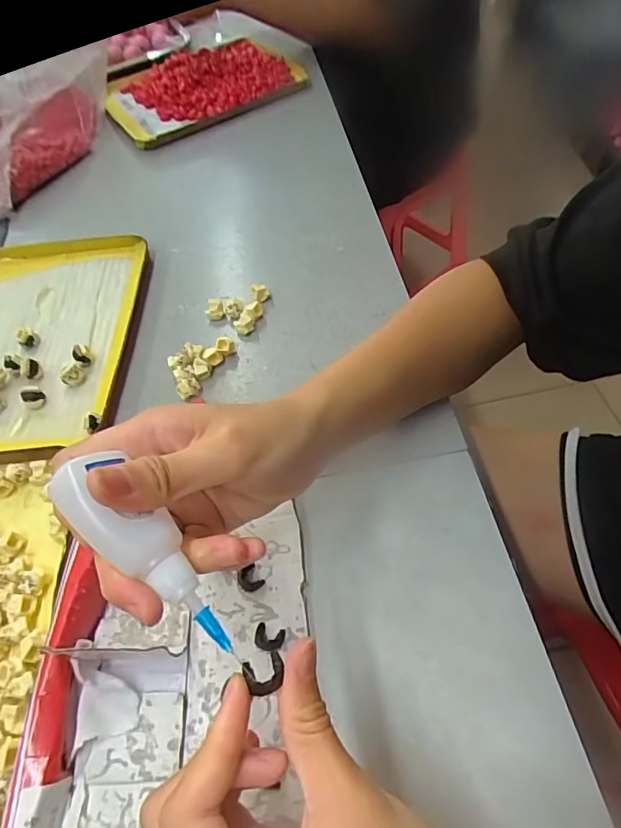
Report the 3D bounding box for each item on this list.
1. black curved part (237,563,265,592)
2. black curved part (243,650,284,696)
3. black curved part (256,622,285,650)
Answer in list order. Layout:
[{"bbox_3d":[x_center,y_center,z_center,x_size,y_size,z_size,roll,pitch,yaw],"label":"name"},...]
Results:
[{"bbox_3d":[-0.035,0.095,0.283,0.013,0.004,0.016,-33,58,-18],"label":"black curved part"},{"bbox_3d":[-0.016,0.095,0.180,0.014,0.004,0.012,-20,55,-9],"label":"black curved part"},{"bbox_3d":[-0.023,0.120,0.263,0.016,0.004,0.013,15,57,15],"label":"black curved part"}]

